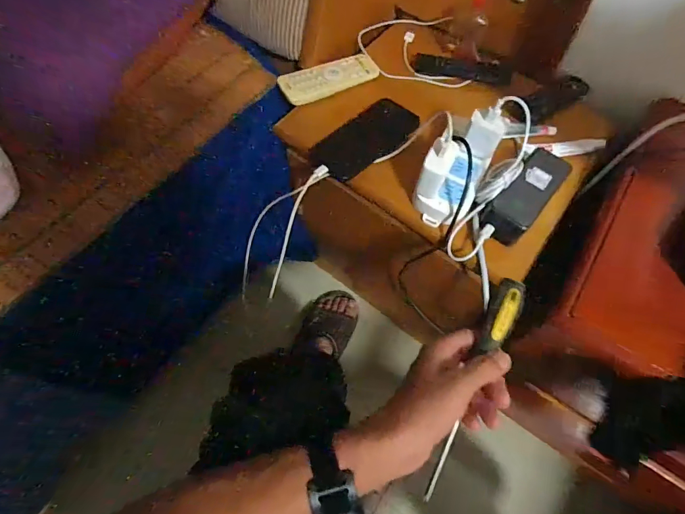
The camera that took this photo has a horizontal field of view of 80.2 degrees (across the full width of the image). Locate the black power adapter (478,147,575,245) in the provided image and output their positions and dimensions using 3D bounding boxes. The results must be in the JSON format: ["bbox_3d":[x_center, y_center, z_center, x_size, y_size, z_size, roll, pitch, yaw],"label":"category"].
[{"bbox_3d":[0.236,-0.081,0.523,0.054,0.041,0.138,38,68,16],"label":"black power adapter"}]

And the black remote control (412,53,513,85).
[{"bbox_3d":[0.194,-0.307,0.660,0.154,0.014,0.044,8,63,2],"label":"black remote control"}]

